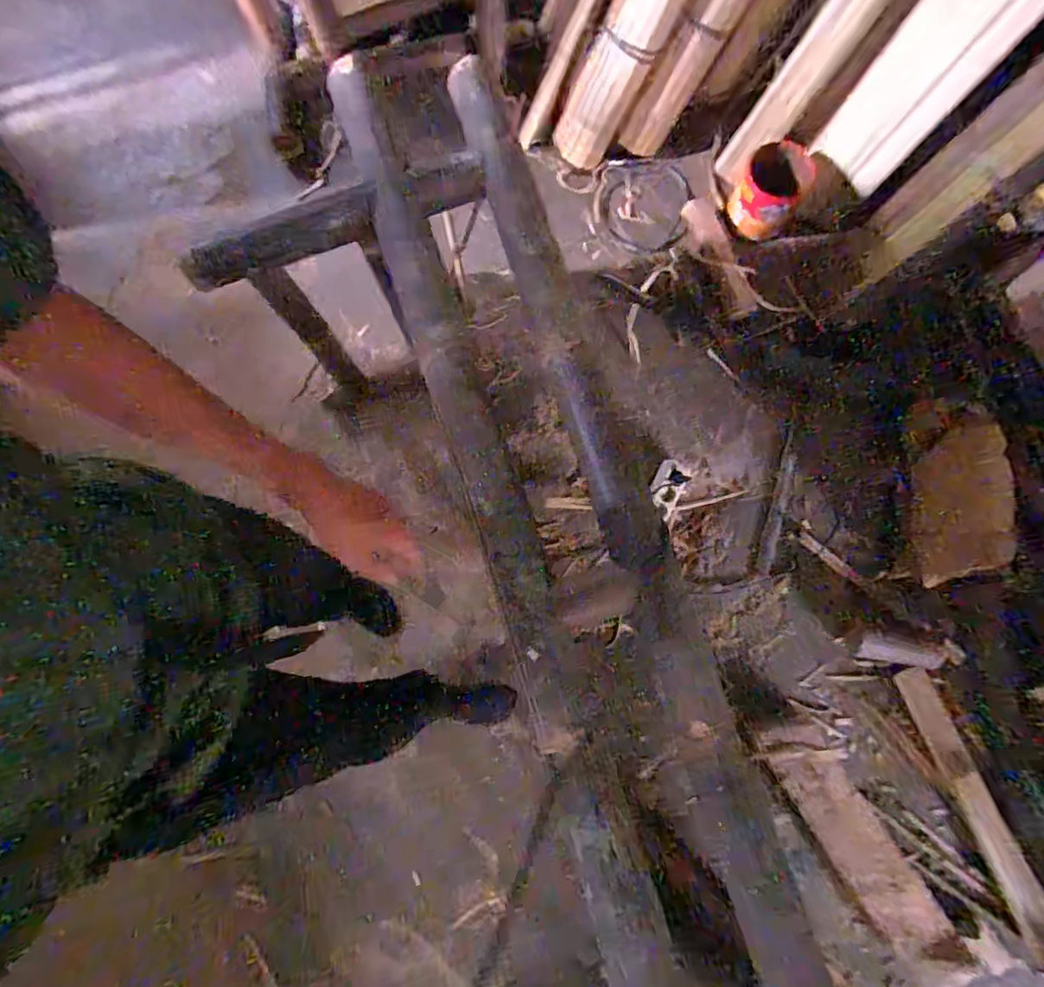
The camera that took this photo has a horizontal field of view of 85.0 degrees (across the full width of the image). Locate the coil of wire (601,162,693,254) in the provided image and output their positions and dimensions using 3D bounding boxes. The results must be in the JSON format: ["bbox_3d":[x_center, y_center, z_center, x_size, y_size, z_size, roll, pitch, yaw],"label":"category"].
[{"bbox_3d":[0.299,-0.689,1.383,0.213,0.031,0.208,2,97,13],"label":"coil of wire"}]

